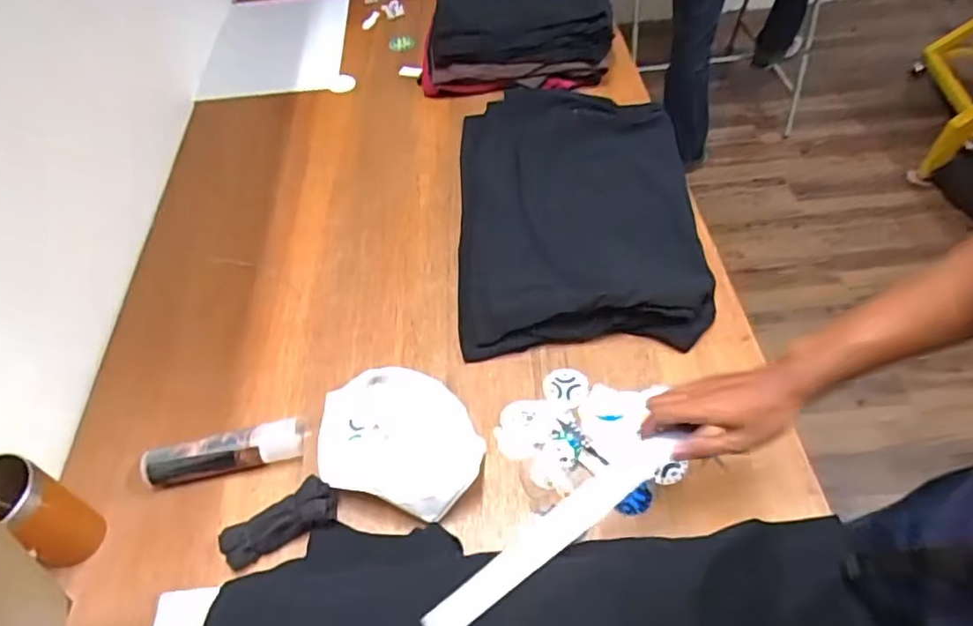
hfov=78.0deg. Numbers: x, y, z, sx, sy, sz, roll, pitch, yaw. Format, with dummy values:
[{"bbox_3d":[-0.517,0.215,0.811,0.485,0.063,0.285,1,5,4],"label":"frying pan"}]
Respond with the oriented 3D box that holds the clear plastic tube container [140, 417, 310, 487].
[{"bbox_3d":[-0.313,0.167,0.722,0.187,0.042,0.052,-15,52,-6],"label":"clear plastic tube container"}]

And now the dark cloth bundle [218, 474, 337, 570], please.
[{"bbox_3d":[-0.228,0.233,0.667,0.132,0.043,0.053,-22,53,-12],"label":"dark cloth bundle"}]

